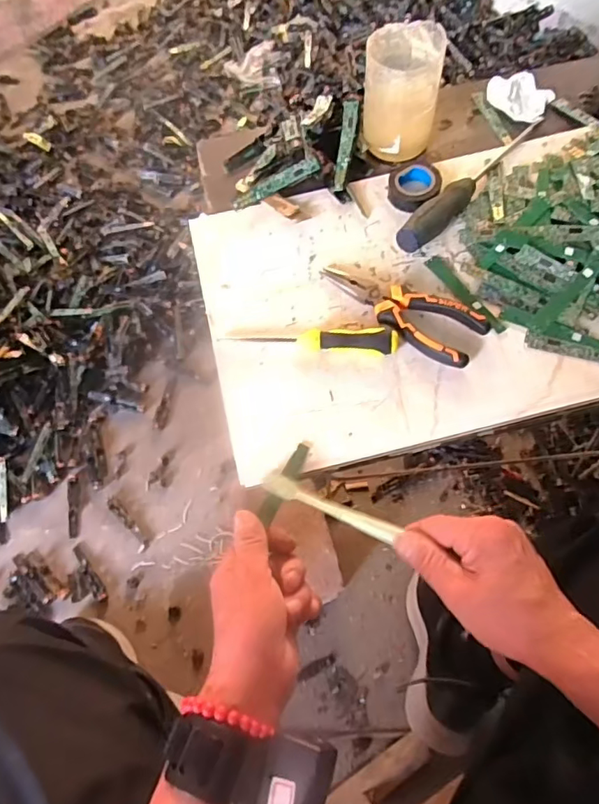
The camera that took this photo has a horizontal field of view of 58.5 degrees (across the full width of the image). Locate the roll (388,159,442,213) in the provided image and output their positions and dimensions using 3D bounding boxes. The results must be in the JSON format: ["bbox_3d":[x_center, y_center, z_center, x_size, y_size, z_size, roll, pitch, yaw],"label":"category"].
[{"bbox_3d":[0.117,-0.218,0.544,0.050,0.025,0.055,-2,64,3],"label":"roll"}]

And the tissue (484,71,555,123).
[{"bbox_3d":[0.247,-0.349,0.603,0.073,0.021,0.050,21,67,14],"label":"tissue"}]

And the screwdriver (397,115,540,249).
[{"bbox_3d":[0.183,-0.230,0.539,0.027,0.030,0.247,40,73,20],"label":"screwdriver"}]

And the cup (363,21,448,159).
[{"bbox_3d":[0.099,-0.304,0.528,0.070,0.088,0.076,-2,64,3],"label":"cup"}]

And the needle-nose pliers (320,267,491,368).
[{"bbox_3d":[0.089,-0.087,0.484,0.155,0.023,0.053,31,70,18],"label":"needle-nose pliers"}]

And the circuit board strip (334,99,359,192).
[{"bbox_3d":[0.048,-0.270,0.560,0.015,0.006,0.100,8,85,6],"label":"circuit board strip"}]

